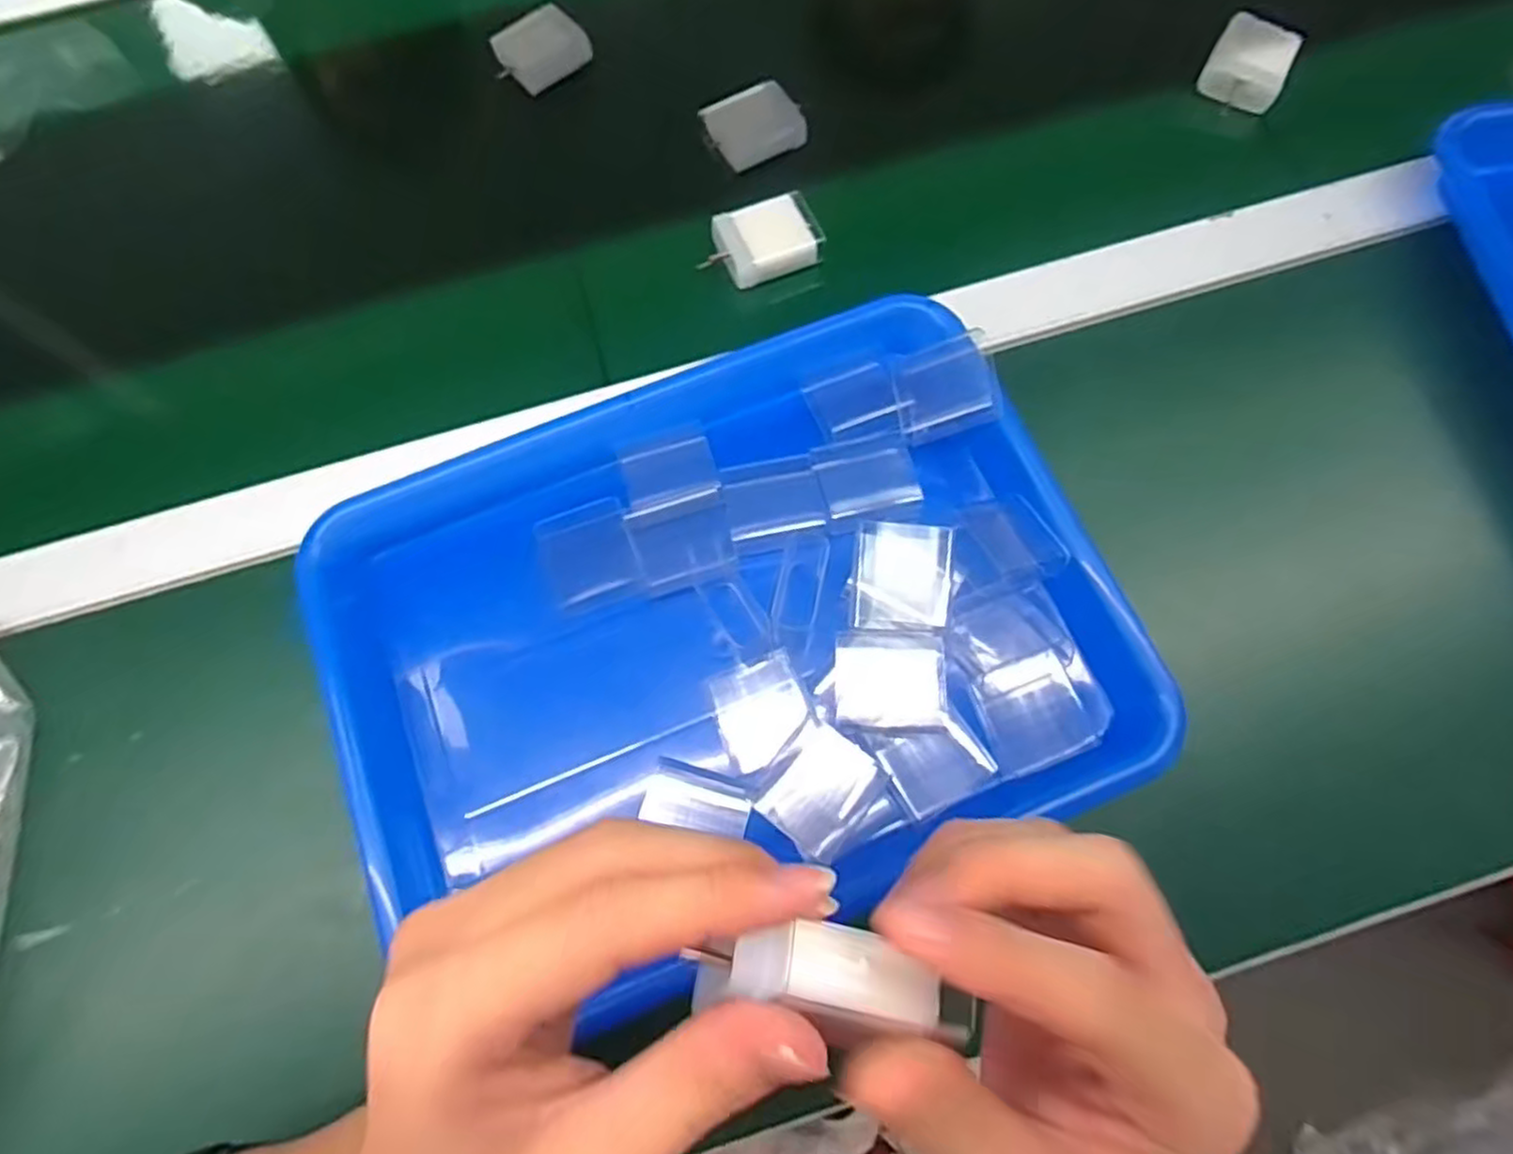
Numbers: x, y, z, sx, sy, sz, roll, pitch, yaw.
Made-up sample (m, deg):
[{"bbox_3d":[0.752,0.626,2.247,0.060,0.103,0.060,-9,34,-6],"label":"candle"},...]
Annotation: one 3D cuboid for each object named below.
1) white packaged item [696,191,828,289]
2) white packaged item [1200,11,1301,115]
[{"bbox_3d":[0.003,-0.185,0.403,0.064,0.015,0.042,-20,73,-6],"label":"white packaged item"},{"bbox_3d":[0.289,-0.302,0.429,0.043,0.016,0.054,28,75,9],"label":"white packaged item"}]

